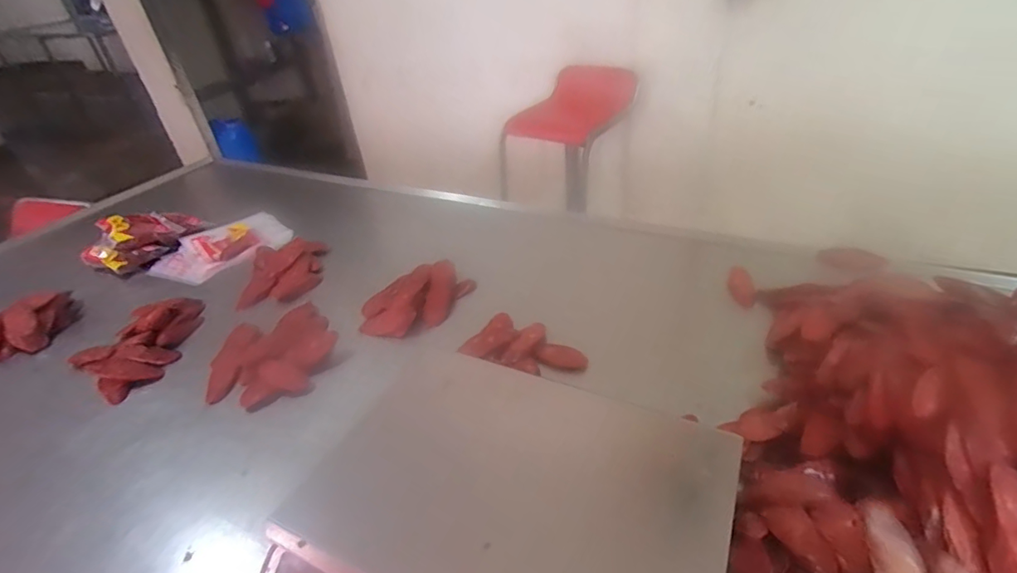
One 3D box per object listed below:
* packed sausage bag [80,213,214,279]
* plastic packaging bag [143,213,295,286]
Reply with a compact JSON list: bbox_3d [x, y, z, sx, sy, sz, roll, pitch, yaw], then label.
[{"bbox_3d":[-0.775,-0.114,1.064,0.141,0.080,0.226,14,40,25],"label":"packed sausage bag"},{"bbox_3d":[-0.618,-0.087,1.070,0.187,0.021,0.247,22,44,33],"label":"plastic packaging bag"}]

